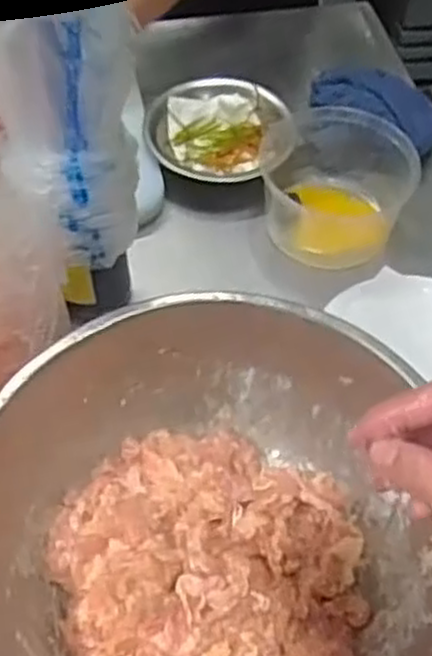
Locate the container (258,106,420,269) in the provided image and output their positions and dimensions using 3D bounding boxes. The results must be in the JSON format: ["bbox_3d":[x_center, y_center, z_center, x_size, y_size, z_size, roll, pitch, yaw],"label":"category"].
[{"bbox_3d":[0.115,-0.153,0.755,0.133,0.080,0.156,-2,54,-3],"label":"container"}]

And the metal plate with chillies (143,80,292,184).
[{"bbox_3d":[-0.003,-0.203,0.808,0.133,0.040,0.124,1,54,-1],"label":"metal plate with chillies"}]

